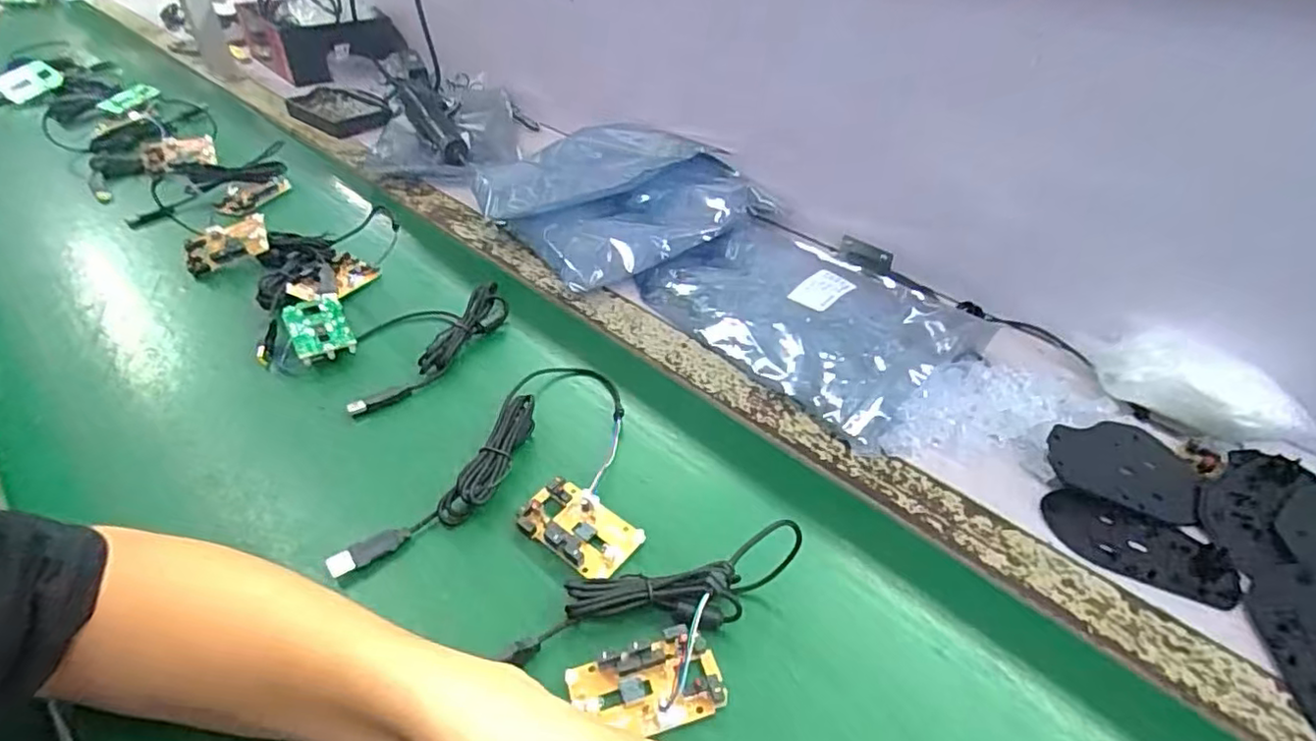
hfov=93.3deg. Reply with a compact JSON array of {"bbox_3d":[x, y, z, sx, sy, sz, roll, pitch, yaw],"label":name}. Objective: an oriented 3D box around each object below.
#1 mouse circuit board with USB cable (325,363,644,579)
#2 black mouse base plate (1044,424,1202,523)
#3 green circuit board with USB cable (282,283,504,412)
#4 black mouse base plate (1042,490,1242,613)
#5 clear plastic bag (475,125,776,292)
[{"bbox_3d":[-0.101,0.057,0.437,0.170,0.022,0.183,1,41,-1],"label":"mouse circuit board with USB cable"},{"bbox_3d":[0.331,0.067,0.442,0.105,0.008,0.071,20,54,2],"label":"black mouse base plate"},{"bbox_3d":[-0.237,-0.038,0.539,0.154,0.028,0.148,23,45,23],"label":"green circuit board with USB cable"},{"bbox_3d":[0.309,0.113,0.398,0.107,0.011,0.054,18,44,18],"label":"black mouse base plate"},{"bbox_3d":[-0.047,-0.198,0.691,0.236,0.061,0.240,-26,48,-27],"label":"clear plastic bag"}]

